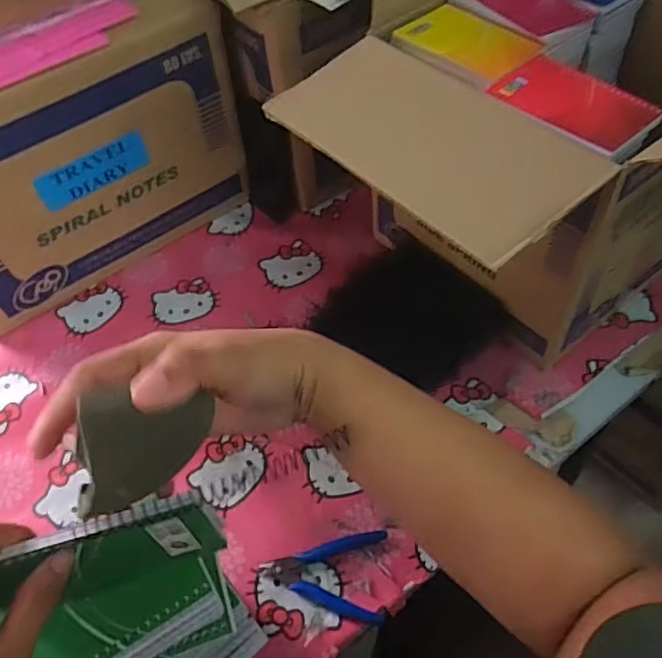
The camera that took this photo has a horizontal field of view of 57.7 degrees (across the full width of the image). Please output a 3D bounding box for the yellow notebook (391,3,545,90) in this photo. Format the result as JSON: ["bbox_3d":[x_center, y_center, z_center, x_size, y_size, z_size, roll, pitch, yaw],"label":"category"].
[{"bbox_3d":[0.132,-0.281,0.595,0.090,0.010,0.131,-36,58,-21],"label":"yellow notebook"}]

